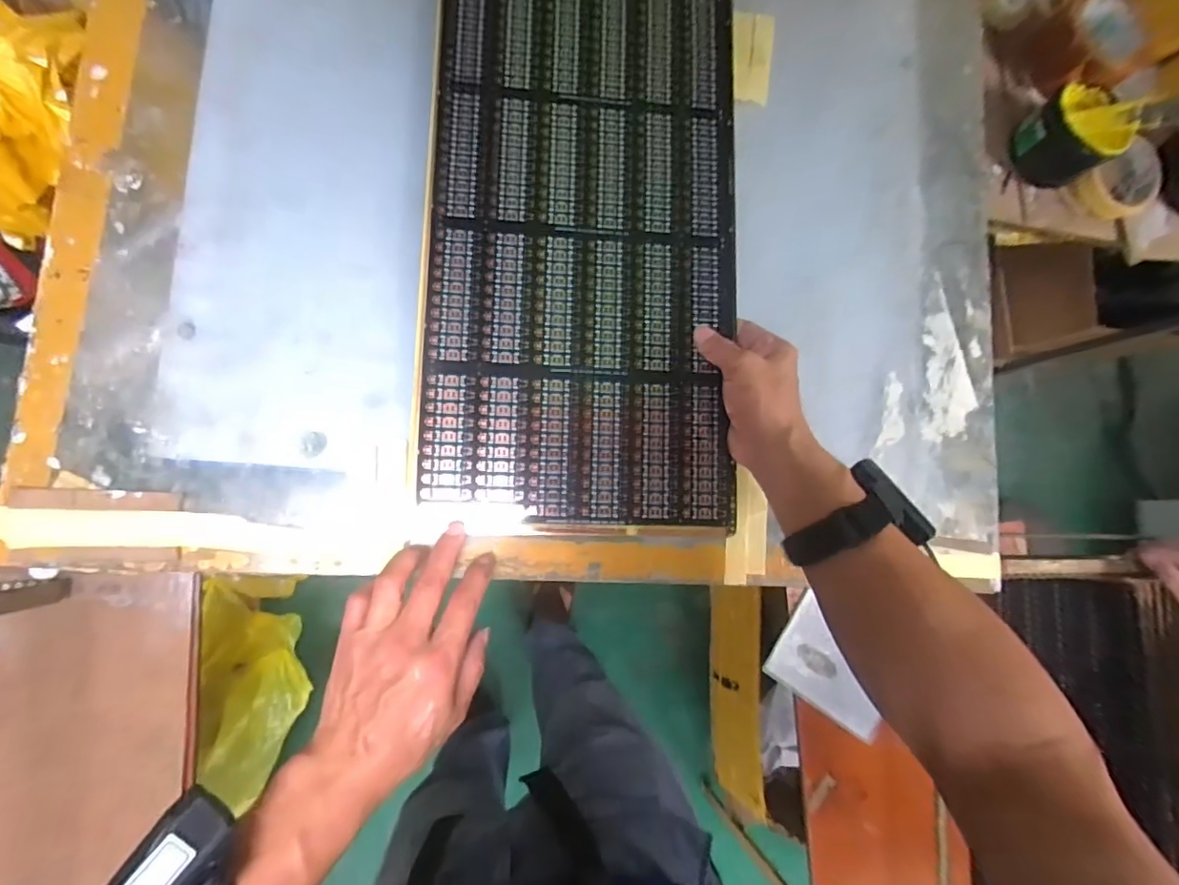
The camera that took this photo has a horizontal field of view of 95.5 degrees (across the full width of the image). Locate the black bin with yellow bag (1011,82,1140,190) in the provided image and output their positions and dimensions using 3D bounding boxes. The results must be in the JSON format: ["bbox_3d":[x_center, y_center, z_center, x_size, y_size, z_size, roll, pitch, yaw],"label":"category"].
[{"bbox_3d":[0.509,-0.326,0.561,0.089,0.058,0.083,-34,88,-8],"label":"black bin with yellow bag"}]

